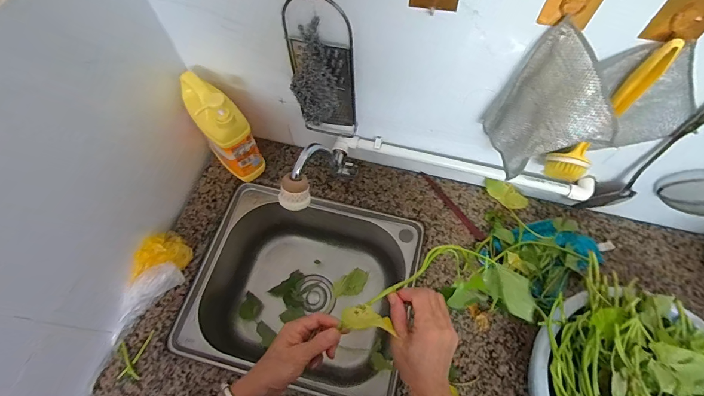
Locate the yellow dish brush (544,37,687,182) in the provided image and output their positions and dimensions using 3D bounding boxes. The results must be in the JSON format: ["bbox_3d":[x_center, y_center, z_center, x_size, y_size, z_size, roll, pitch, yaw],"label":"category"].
[{"bbox_3d":[0.356,-0.103,0.491,0.058,0.245,0.052,-18,64,-7],"label":"yellow dish brush"}]

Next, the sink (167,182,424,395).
[{"bbox_3d":[-0.092,0.194,0.747,0.406,0.179,0.362,13,64,7],"label":"sink"}]

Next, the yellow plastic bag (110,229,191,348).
[{"bbox_3d":[-0.359,0.153,0.626,0.078,0.046,0.192,10,64,6],"label":"yellow plastic bag"}]

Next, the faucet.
[{"bbox_3d":[-0.051,-0.050,0.607,0.070,0.098,0.213,28,24,14],"label":"faucet"}]

